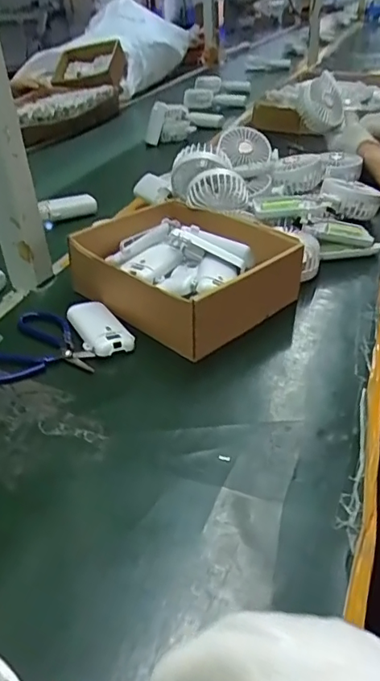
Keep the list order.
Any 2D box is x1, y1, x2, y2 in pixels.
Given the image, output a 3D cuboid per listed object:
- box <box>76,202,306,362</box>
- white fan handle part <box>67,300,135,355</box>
[{"bbox_3d":[-0.010,-0.083,0.602,0.222,0.071,0.180,27,44,32],"label":"box"},{"bbox_3d":[-0.093,-0.013,0.541,0.044,0.018,0.090,-17,39,-22],"label":"white fan handle part"}]

